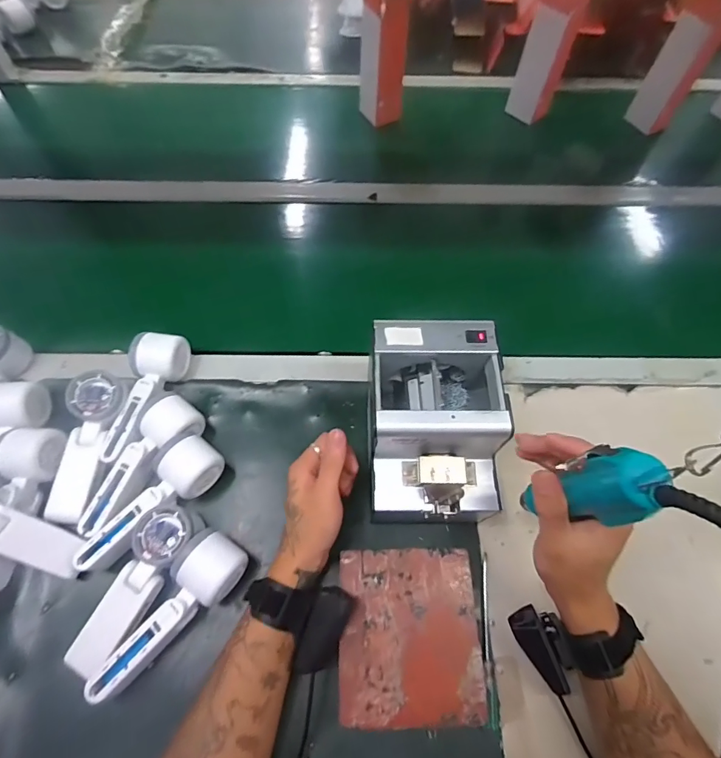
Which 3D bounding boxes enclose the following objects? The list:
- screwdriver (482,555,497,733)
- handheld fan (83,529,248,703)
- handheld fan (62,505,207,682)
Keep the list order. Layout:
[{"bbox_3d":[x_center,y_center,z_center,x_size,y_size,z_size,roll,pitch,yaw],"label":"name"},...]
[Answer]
[{"bbox_3d":[0.131,0.259,0.438,0.009,0.004,0.151,6,62,2],"label":"screwdriver"},{"bbox_3d":[-0.183,0.232,0.422,0.058,0.058,0.167,33,66,15],"label":"handheld fan"},{"bbox_3d":[-0.227,0.206,0.437,0.054,0.056,0.161,30,65,14],"label":"handheld fan"}]

